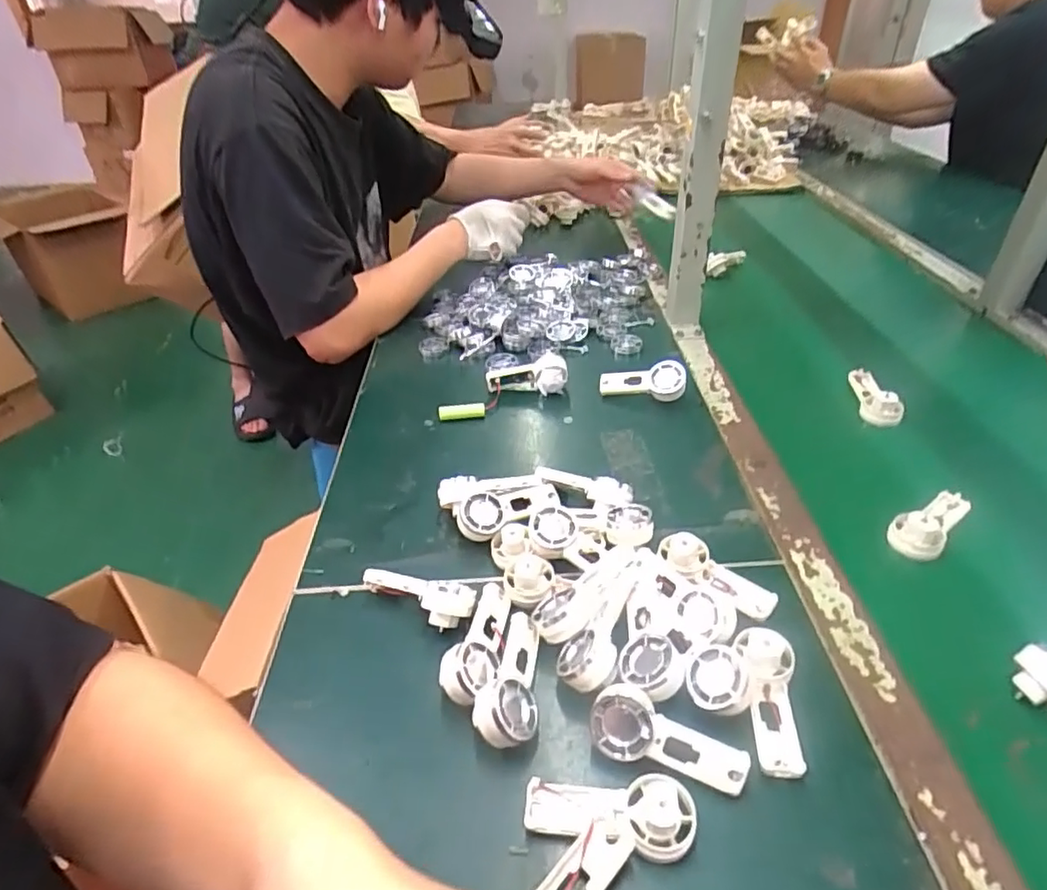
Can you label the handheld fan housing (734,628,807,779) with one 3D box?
[{"bbox_3d":[0.161,0.165,0.391,0.033,0.021,0.091,2,51,7],"label":"handheld fan housing"}]

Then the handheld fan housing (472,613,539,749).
[{"bbox_3d":[-0.010,0.157,0.411,0.039,0.031,0.093,-1,38,3],"label":"handheld fan housing"}]

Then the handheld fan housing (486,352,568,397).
[{"bbox_3d":[0.005,-0.081,0.706,0.093,0.047,0.026,3,38,8],"label":"handheld fan housing"}]

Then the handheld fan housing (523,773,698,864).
[{"bbox_3d":[0.048,0.203,0.341,0.093,0.027,0.040,5,38,10],"label":"handheld fan housing"}]

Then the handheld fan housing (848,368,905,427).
[{"bbox_3d":[0.394,-0.058,0.676,0.038,0.035,0.095,8,39,14],"label":"handheld fan housing"}]

